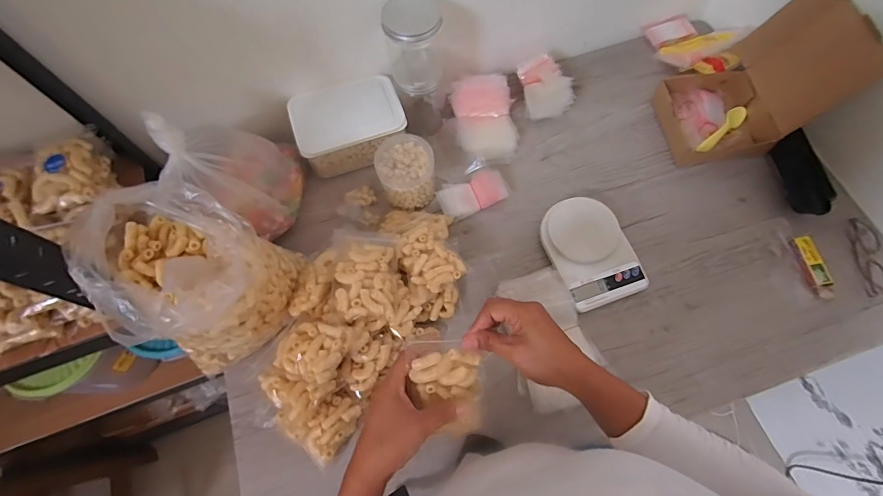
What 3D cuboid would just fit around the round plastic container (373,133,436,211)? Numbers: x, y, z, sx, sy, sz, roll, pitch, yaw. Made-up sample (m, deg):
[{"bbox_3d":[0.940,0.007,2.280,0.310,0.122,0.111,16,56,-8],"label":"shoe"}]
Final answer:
[{"bbox_3d":[-0.058,-0.129,0.728,0.092,0.073,0.098,-1,68,2],"label":"round plastic container"}]

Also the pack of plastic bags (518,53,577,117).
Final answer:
[{"bbox_3d":[0.190,-0.300,0.812,0.085,0.066,0.113,-18,68,-5],"label":"pack of plastic bags"}]

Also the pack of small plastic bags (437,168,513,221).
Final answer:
[{"bbox_3d":[0.056,-0.095,0.747,0.118,0.026,0.061,-22,68,-6],"label":"pack of small plastic bags"}]

